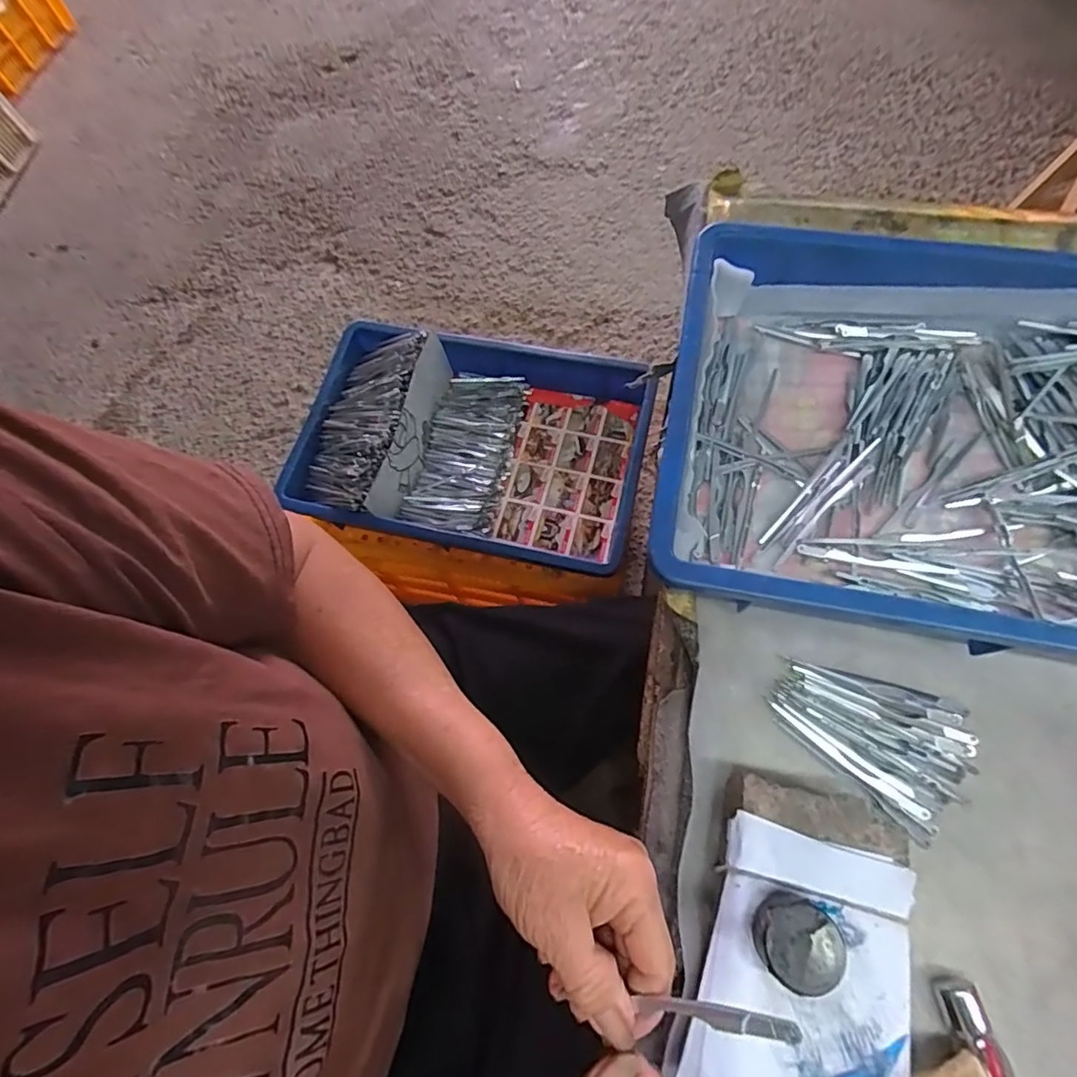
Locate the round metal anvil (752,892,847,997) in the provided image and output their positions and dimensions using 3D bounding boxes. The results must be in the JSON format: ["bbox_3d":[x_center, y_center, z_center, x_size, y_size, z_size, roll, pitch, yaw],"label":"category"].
[{"bbox_3d":[0.129,0.201,0.276,0.037,0.018,0.038,-2,70,4],"label":"round metal anvil"}]

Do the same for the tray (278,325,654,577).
[{"bbox_3d":[-0.085,-0.121,0.729,0.437,0.110,0.292,9,68,7],"label":"tray"}]

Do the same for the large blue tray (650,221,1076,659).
[{"bbox_3d":[0.307,-0.061,0.384,0.427,0.088,0.284,10,71,8],"label":"large blue tray"}]

